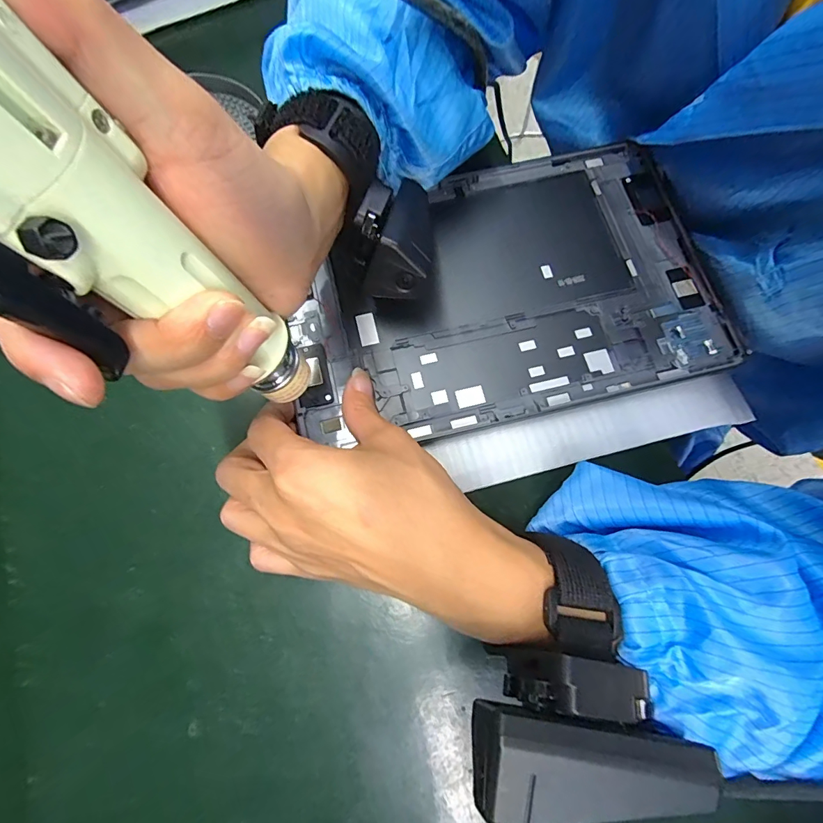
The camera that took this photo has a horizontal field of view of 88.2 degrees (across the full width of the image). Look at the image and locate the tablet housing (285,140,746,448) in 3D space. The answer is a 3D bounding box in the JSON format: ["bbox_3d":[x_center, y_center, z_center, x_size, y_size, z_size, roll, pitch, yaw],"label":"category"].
[{"bbox_3d":[0.052,-0.075,0.258,0.250,0.013,0.162,-15,74,-2],"label":"tablet housing"}]

